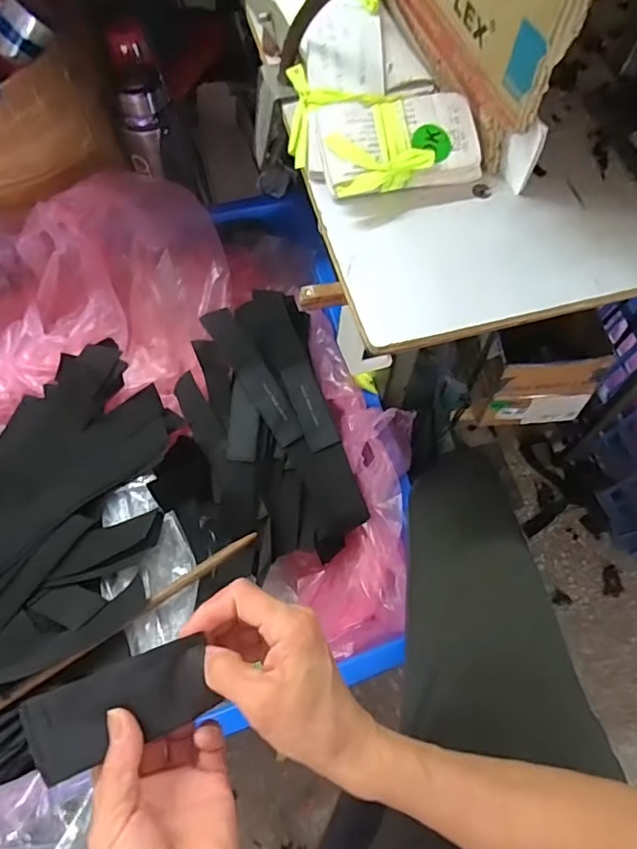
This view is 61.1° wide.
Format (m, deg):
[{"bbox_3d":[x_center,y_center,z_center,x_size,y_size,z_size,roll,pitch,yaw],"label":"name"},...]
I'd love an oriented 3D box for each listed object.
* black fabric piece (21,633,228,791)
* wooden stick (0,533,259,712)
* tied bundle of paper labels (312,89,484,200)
[{"bbox_3d":[-0.111,0.159,0.303,0.098,0.007,0.046,-20,87,-13],"label":"black fabric piece"},{"bbox_3d":[-0.213,0.208,0.534,0.350,0.013,0.015,-31,71,-15],"label":"wooden stick"},{"bbox_3d":[0.059,-0.209,0.404,0.121,0.026,0.067,-14,88,-9],"label":"tied bundle of paper labels"}]

